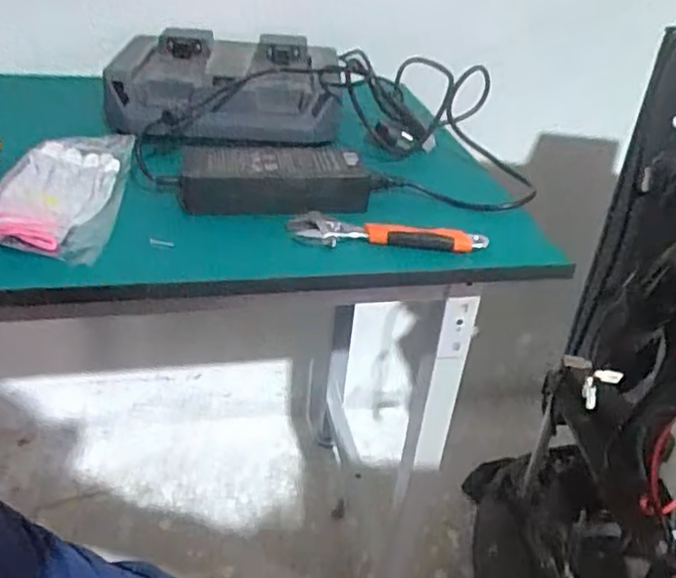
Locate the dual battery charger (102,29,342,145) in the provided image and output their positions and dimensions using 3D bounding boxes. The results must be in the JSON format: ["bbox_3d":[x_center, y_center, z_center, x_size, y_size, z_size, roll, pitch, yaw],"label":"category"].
[{"bbox_3d":[-0.141,-0.258,0.828,0.272,0.070,0.263,2,32,-5],"label":"dual battery charger"}]

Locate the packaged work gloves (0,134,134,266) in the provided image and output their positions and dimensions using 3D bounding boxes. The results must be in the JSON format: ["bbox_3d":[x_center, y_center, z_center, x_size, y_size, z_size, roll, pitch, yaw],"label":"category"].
[{"bbox_3d":[-0.264,-0.094,0.633,0.101,0.034,0.214,0,32,-7],"label":"packaged work gloves"}]

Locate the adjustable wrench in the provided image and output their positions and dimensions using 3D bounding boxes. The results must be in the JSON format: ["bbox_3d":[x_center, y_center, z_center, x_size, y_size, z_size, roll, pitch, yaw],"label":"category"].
[{"bbox_3d":[0.045,-0.052,0.627,0.185,0.018,0.040,9,32,7],"label":"adjustable wrench"}]

